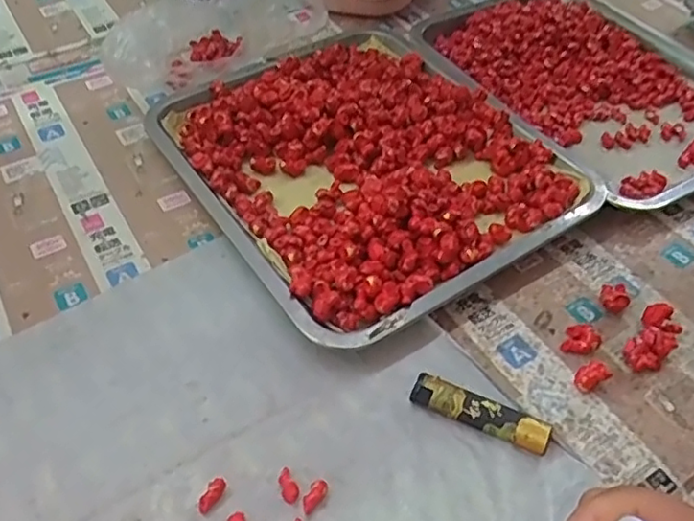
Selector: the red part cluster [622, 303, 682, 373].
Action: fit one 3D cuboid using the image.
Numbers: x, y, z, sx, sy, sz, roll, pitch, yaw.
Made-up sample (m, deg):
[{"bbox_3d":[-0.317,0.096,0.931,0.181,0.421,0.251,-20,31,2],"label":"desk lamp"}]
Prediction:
[{"bbox_3d":[0.196,0.050,0.400,0.025,0.017,0.052,31,54,22],"label":"red part cluster"}]

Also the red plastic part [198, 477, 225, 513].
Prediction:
[{"bbox_3d":[-0.071,0.124,0.332,0.008,0.007,0.018,29,52,19],"label":"red plastic part"}]

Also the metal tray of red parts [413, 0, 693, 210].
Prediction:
[{"bbox_3d":[0.231,-0.179,0.600,0.235,0.039,0.329,-22,54,-21],"label":"metal tray of red parts"}]

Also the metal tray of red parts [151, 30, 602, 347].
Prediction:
[{"bbox_3d":[0.006,-0.089,0.512,0.260,0.040,0.321,-25,55,-23],"label":"metal tray of red parts"}]

